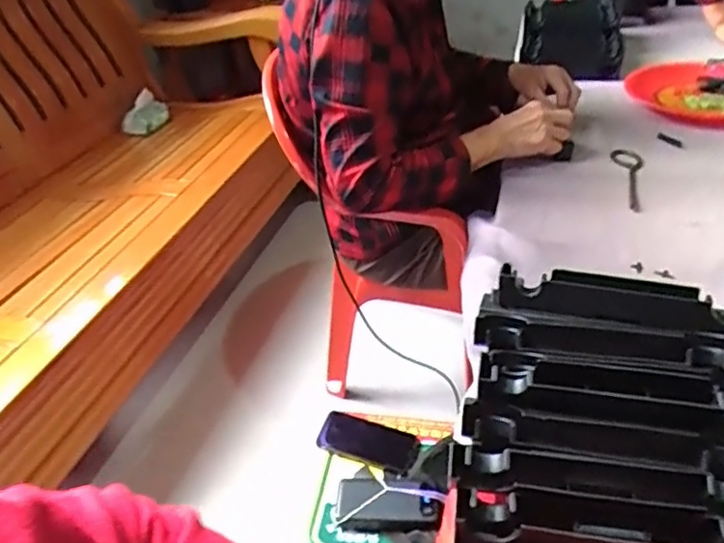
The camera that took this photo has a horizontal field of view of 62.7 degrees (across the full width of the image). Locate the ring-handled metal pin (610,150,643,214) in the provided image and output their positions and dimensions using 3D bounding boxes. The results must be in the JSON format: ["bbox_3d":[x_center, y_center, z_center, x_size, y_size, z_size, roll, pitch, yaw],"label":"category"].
[{"bbox_3d":[0.395,-0.133,0.858,0.042,0.006,0.181,2,38,10],"label":"ring-handled metal pin"}]

